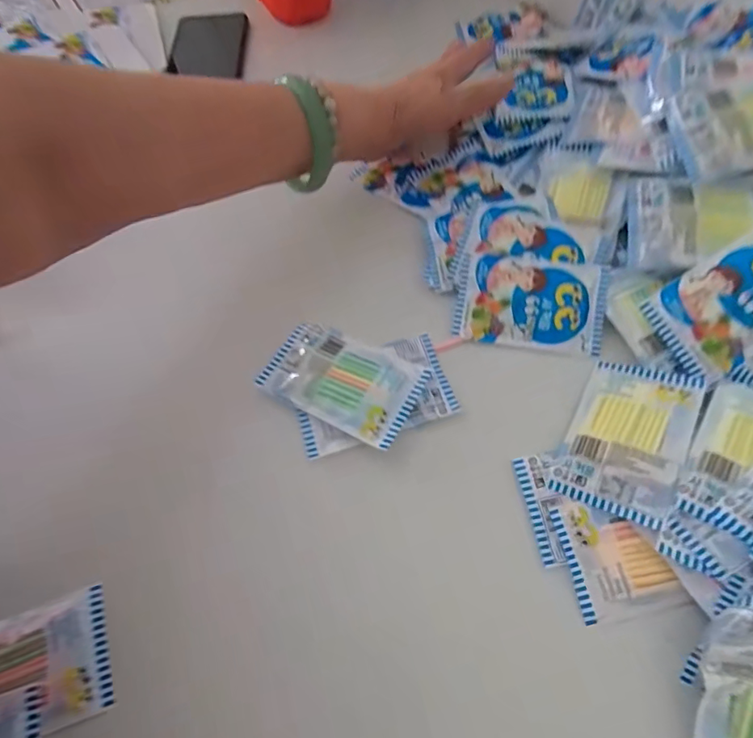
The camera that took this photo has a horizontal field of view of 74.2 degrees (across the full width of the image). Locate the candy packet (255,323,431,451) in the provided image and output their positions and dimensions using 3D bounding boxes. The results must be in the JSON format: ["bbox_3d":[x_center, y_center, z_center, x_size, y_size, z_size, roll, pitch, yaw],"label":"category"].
[{"bbox_3d":[-0.023,0.007,0.339,0.101,0.012,0.065,24,67,15],"label":"candy packet"}]

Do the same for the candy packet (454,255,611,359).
[{"bbox_3d":[0.110,-0.048,0.355,0.101,0.009,0.065,7,81,6],"label":"candy packet"}]

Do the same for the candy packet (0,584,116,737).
[{"bbox_3d":[-0.198,0.168,0.270,0.100,0.010,0.062,-18,63,-6],"label":"candy packet"}]

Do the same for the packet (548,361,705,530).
[{"bbox_3d":[0.155,0.040,0.307,0.062,0.008,0.101,16,62,30],"label":"packet"}]

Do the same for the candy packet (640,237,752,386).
[{"bbox_3d":[0.231,-0.043,0.316,0.097,0.011,0.064,-33,83,0],"label":"candy packet"}]

